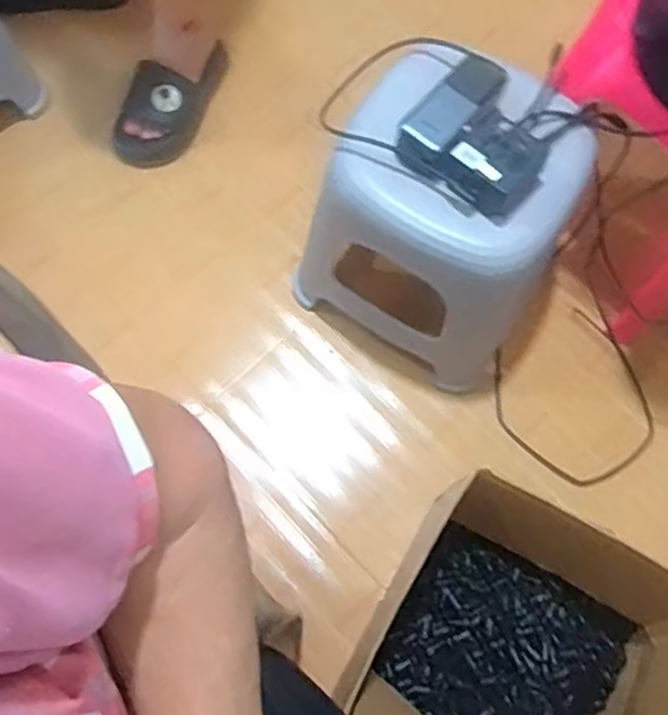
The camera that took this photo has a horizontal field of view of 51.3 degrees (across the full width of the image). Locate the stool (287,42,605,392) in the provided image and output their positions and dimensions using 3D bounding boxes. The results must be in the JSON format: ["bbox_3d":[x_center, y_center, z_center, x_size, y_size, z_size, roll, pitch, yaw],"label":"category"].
[{"bbox_3d":[0.139,-0.170,0.875,0.272,0.351,0.258,31,73,9],"label":"stool"}]

